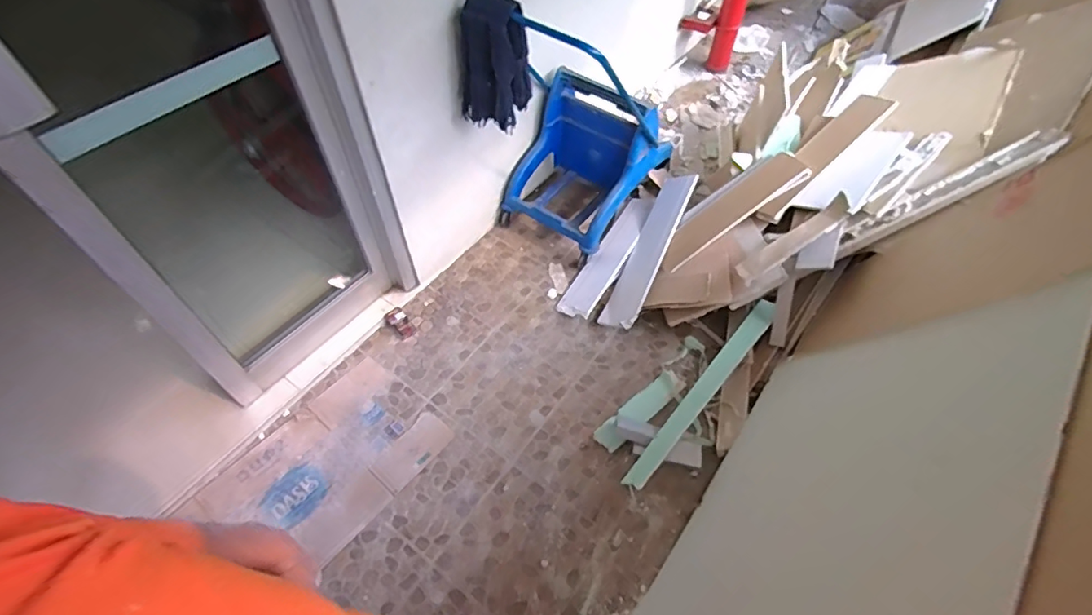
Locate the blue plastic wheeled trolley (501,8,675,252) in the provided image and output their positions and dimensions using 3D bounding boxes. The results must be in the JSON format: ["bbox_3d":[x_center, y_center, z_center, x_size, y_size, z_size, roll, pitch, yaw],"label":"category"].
[{"bbox_3d":[0.128,-0.625,1.808,0.440,0.817,0.593,28,59,19],"label":"blue plastic wheeled trolley"}]

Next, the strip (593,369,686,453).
[{"bbox_3d":[0.293,0.311,1.620,0.336,0.019,0.085,-35,62,-23],"label":"strip"}]

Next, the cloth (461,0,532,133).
[{"bbox_3d":[-0.147,-0.669,1.438,0.177,0.318,0.113,19,56,14],"label":"cloth"}]

